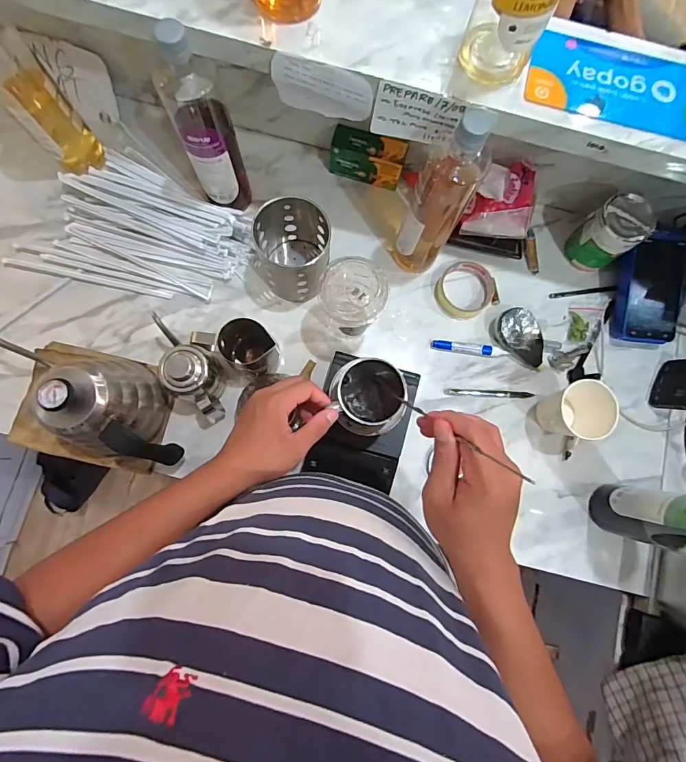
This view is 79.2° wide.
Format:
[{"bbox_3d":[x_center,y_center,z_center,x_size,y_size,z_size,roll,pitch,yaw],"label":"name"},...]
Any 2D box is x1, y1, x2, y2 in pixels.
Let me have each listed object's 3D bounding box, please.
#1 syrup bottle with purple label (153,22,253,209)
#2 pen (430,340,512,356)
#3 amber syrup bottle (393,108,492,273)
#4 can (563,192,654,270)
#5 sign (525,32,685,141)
[{"bbox_3d":[-0.176,-0.317,0.529,0.071,0.245,0.068,-12,81,-5],"label":"syrup bottle with purple label"},{"bbox_3d":[0.196,-0.050,0.638,0.116,0.010,0.016,7,80,-2],"label":"pen"},{"bbox_3d":[0.119,-0.224,0.535,0.073,0.263,0.069,23,80,1],"label":"amber syrup bottle"},{"bbox_3d":[0.397,-0.220,0.630,0.068,0.112,0.075,-43,85,-9],"label":"can"},{"bbox_3d":[0.285,-0.313,0.436,0.178,0.008,0.106,12,80,-1],"label":"sign"}]

